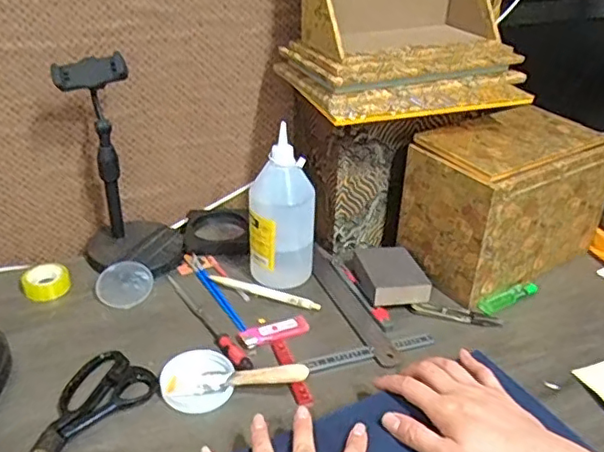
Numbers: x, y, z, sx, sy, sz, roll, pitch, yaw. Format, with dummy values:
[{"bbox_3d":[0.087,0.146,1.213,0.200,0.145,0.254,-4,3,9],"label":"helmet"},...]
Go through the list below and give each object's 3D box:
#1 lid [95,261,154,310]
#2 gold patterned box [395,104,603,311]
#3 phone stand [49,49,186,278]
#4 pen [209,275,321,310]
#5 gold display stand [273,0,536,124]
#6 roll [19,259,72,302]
[{"bbox_3d":[-0.207,0.070,0.698,0.064,0.009,0.064,2,49,-2],"label":"lid"},{"bbox_3d":[0.265,-0.032,0.753,0.247,0.184,0.134,-15,31,-28],"label":"gold patterned box"},{"bbox_3d":[-0.219,-0.072,0.718,0.118,0.255,0.115,-10,29,-19],"label":"phone stand"},{"bbox_3d":[-0.046,0.078,0.704,0.140,0.008,0.014,12,29,18],"label":"pen"},{"bbox_3d":[0.128,-0.250,0.681,0.271,0.185,0.185,-6,32,-14],"label":"gold display stand"},{"bbox_3d":[-0.301,0.063,0.700,0.043,0.024,0.051,8,29,13],"label":"roll"}]

